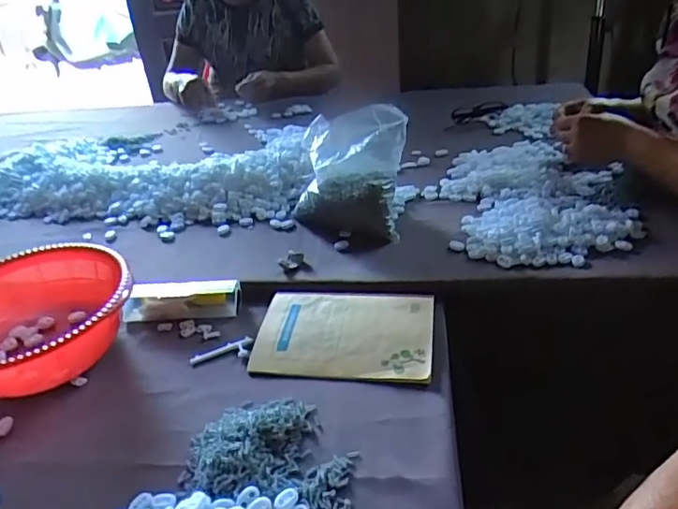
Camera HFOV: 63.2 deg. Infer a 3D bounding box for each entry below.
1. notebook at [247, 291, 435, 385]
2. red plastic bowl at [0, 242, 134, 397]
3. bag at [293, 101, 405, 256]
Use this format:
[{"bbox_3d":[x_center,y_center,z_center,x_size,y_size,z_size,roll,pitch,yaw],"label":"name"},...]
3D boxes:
[{"bbox_3d":[0.007,0.088,0.662,0.205,0.007,0.146,0,34,11],"label":"notebook"},{"bbox_3d":[-0.373,0.084,0.668,0.216,0.085,0.235,-19,35,-16],"label":"red plastic bowl"},{"bbox_3d":[0.015,-0.122,0.853,0.171,0.141,0.190,0,34,11],"label":"bag"}]

